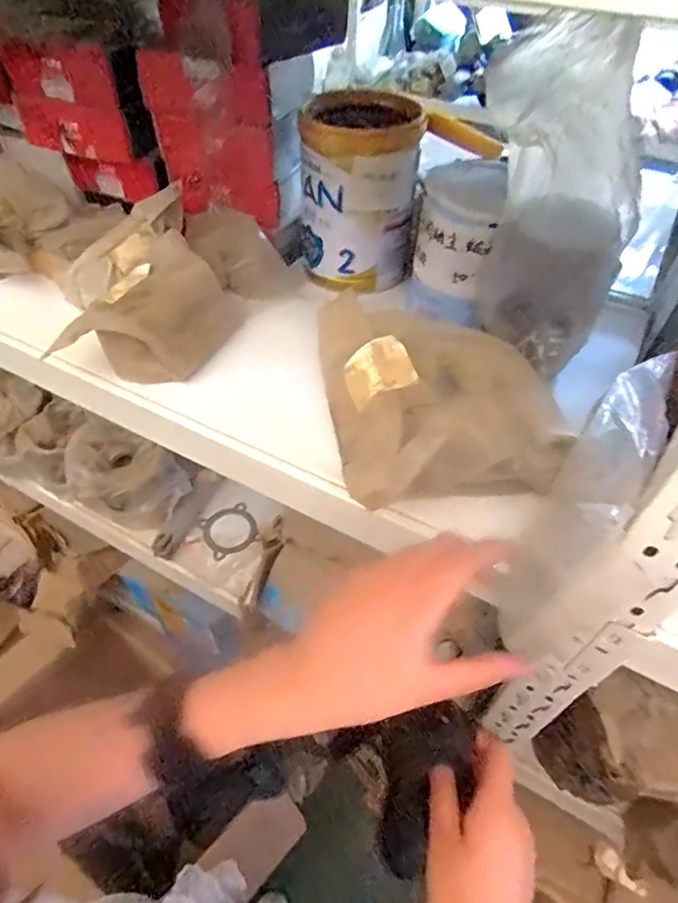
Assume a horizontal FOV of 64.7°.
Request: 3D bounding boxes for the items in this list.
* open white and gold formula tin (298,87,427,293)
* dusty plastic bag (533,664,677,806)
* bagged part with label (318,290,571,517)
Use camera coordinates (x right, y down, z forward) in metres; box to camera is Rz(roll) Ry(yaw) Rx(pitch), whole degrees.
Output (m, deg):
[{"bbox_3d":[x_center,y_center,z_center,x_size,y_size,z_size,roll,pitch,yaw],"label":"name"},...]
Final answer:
[{"bbox_3d":[0.021,-0.285,0.594,0.127,0.165,0.106,1,49,-1],"label":"open white and gold formula tin"},{"bbox_3d":[0.295,0.310,0.564,0.102,0.164,0.108,-26,54,-22],"label":"dusty plastic bag"},{"bbox_3d":[0.073,-0.053,0.448,0.158,0.073,0.226,-6,49,-7],"label":"bagged part with label"}]

